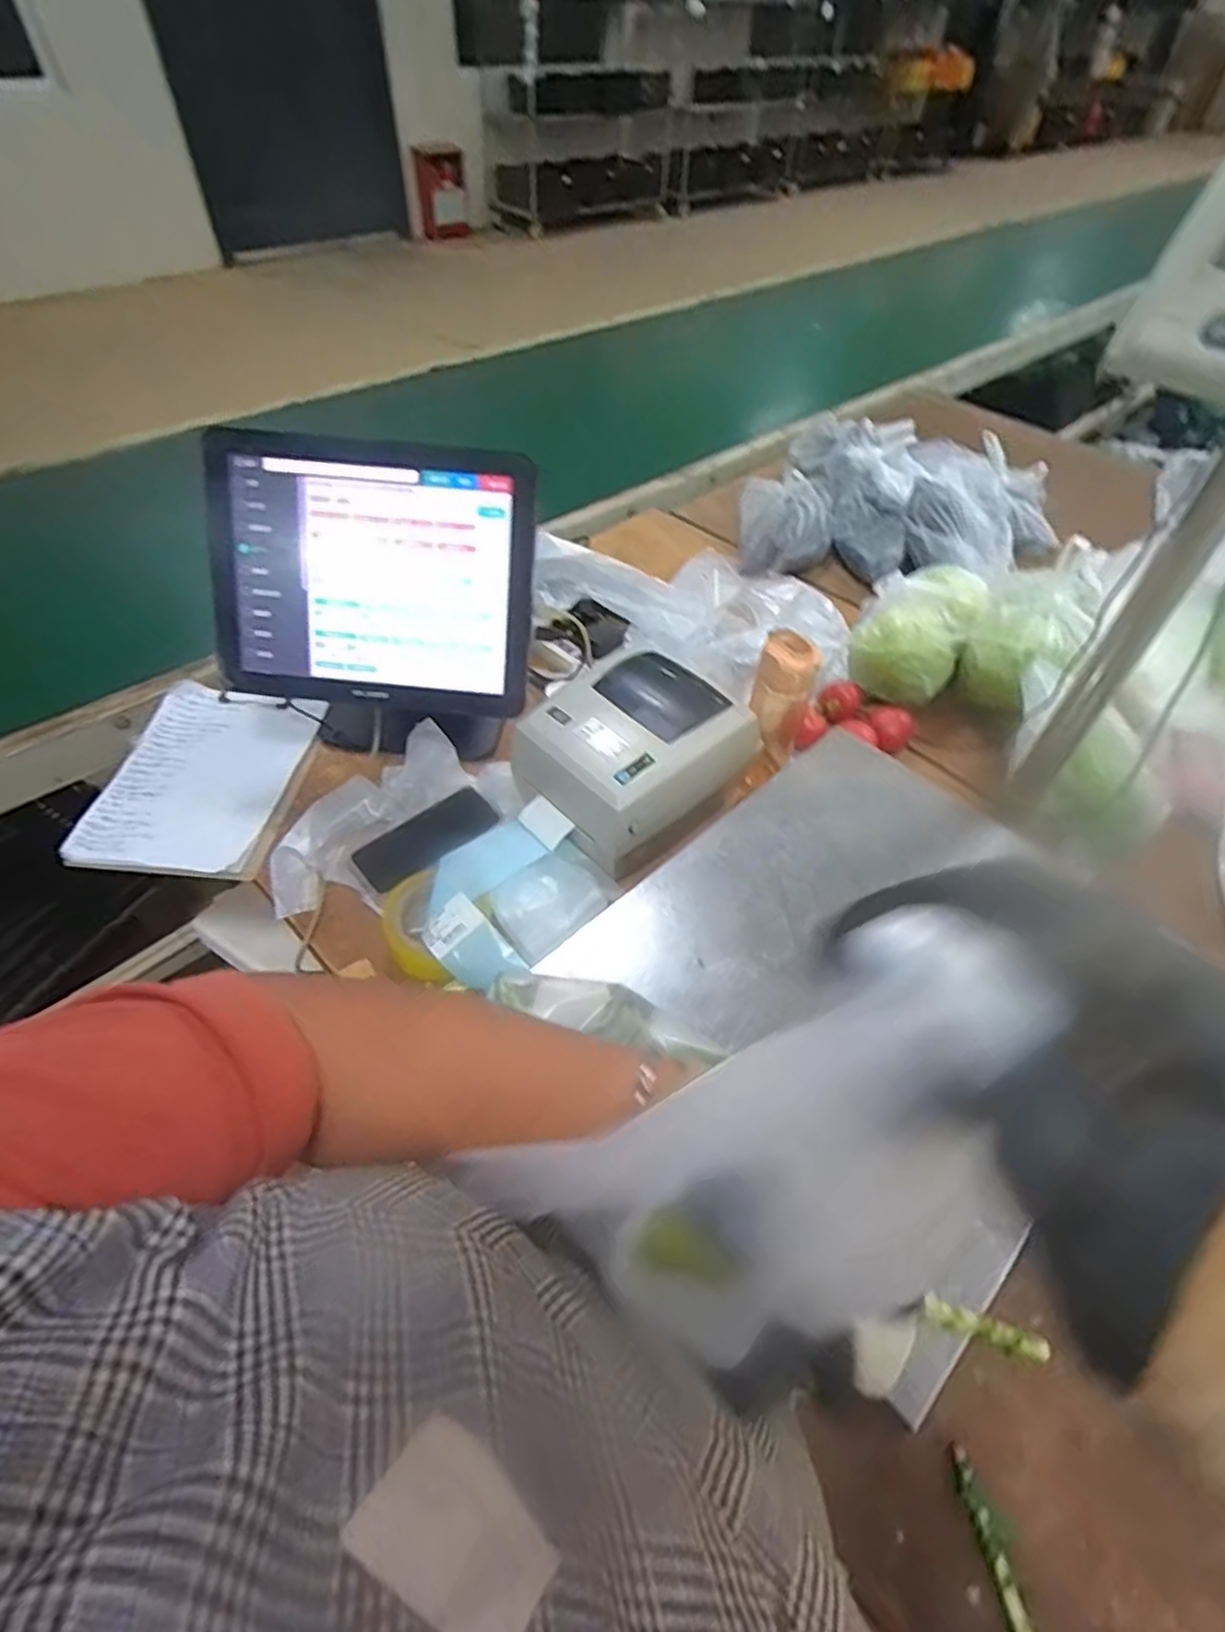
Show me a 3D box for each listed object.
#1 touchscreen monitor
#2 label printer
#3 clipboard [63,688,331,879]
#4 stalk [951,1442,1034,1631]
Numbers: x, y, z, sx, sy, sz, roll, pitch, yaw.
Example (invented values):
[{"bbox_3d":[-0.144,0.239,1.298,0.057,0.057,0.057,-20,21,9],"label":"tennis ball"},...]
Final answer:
[{"bbox_3d":[-0.225,-0.200,0.745,0.308,0.302,0.118,-5,50,-6],"label":"touchscreen monitor"},{"bbox_3d":[0.022,-0.066,0.802,0.221,0.119,0.161,-36,60,-28],"label":"label printer"},{"bbox_3d":[-0.414,-0.039,0.767,0.159,0.019,0.237,18,53,-10],"label":"clipboard"},{"bbox_3d":[0.258,0.499,0.483,0.019,0.009,0.130,-7,51,-8],"label":"stalk"}]

